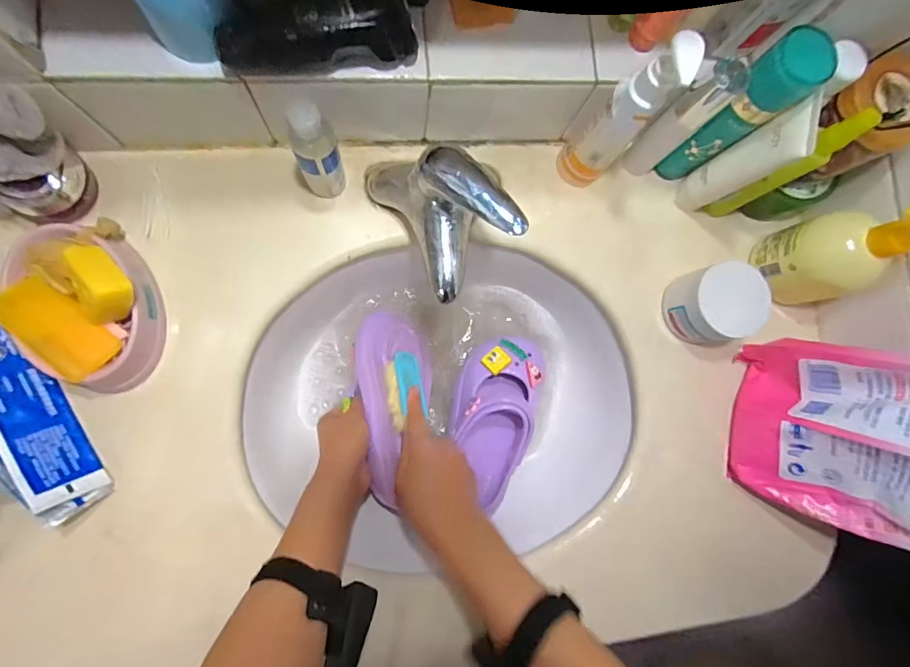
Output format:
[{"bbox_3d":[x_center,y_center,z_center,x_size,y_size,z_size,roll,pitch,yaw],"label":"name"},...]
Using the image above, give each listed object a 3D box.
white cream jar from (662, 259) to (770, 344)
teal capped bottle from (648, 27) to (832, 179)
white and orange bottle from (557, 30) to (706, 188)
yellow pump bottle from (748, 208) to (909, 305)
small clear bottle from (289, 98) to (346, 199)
[{"bbox_3d":[0.269,-0.031,0.463,0.070,0.075,0.075,1,85,-8],"label":"white cream jar"},{"bbox_3d":[0.254,-0.201,0.419,0.043,0.178,0.045,1,85,-8],"label":"teal capped bottle"},{"bbox_3d":[0.144,-0.188,0.398,0.046,0.184,0.037,39,82,-3],"label":"white and orange bottle"},{"bbox_3d":[0.378,-0.078,0.428,0.066,0.151,0.080,-11,87,-8],"label":"yellow pump bottle"},{"bbox_3d":[-0.121,-0.156,0.392,0.037,0.119,0.029,-26,89,-9],"label":"small clear bottle"}]

